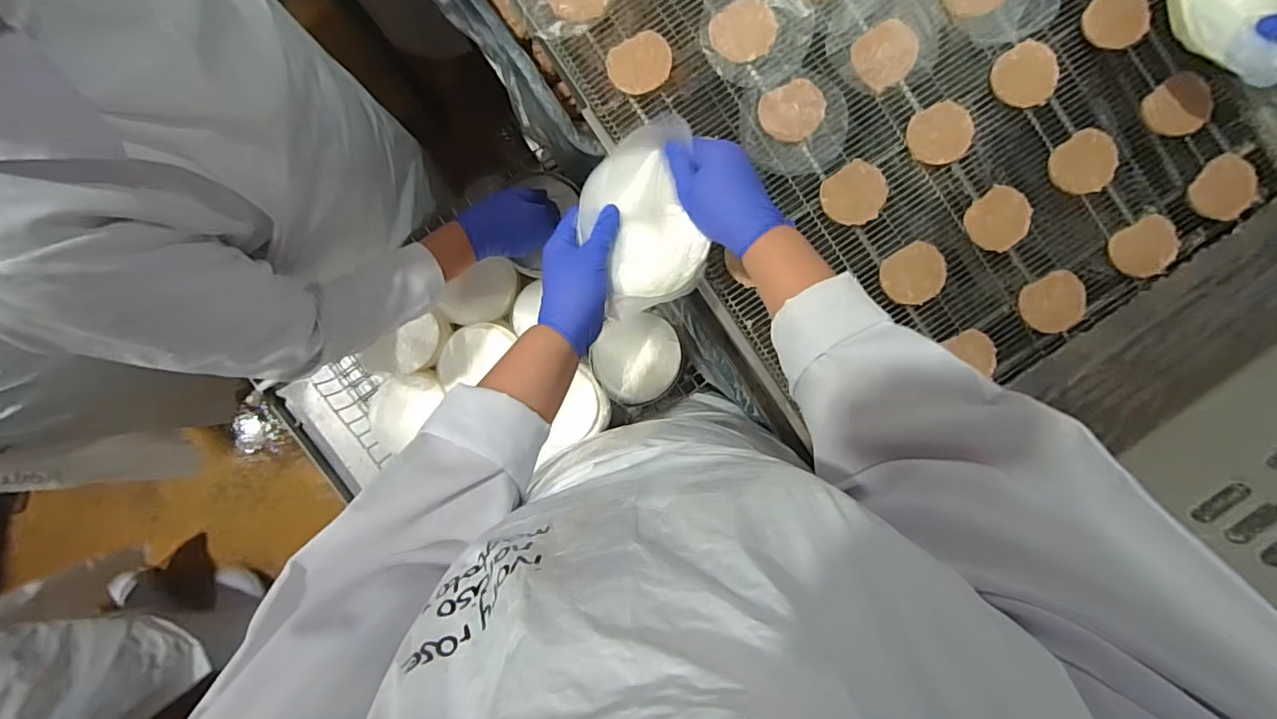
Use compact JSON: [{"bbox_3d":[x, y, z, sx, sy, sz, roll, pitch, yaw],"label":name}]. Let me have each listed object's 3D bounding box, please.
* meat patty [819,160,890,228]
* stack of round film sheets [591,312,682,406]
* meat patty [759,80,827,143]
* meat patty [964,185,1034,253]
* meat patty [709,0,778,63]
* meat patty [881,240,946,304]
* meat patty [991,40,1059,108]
[{"bbox_3d":[0.239,-0.182,0.598,0.067,0.014,0.064,0,91,-8],"label":"meat patty"},{"bbox_3d":[0.000,-0.003,0.796,0.123,0.032,0.131,26,87,-7],"label":"stack of round film sheets"},{"bbox_3d":[0.171,-0.273,0.597,0.069,0.009,0.060,-27,94,-6],"label":"meat patty"},{"bbox_3d":[0.399,-0.154,0.599,0.064,0.015,0.066,0,91,-8],"label":"meat patty"},{"bbox_3d":[0.116,-0.361,0.596,0.068,0.012,0.063,0,91,-8],"label":"meat patty"},{"bbox_3d":[0.305,-0.093,0.600,0.067,0.012,0.062,-31,95,-6],"label":"meat patty"},{"bbox_3d":[0.425,-0.311,0.591,0.065,0.007,0.070,0,91,-8],"label":"meat patty"}]

